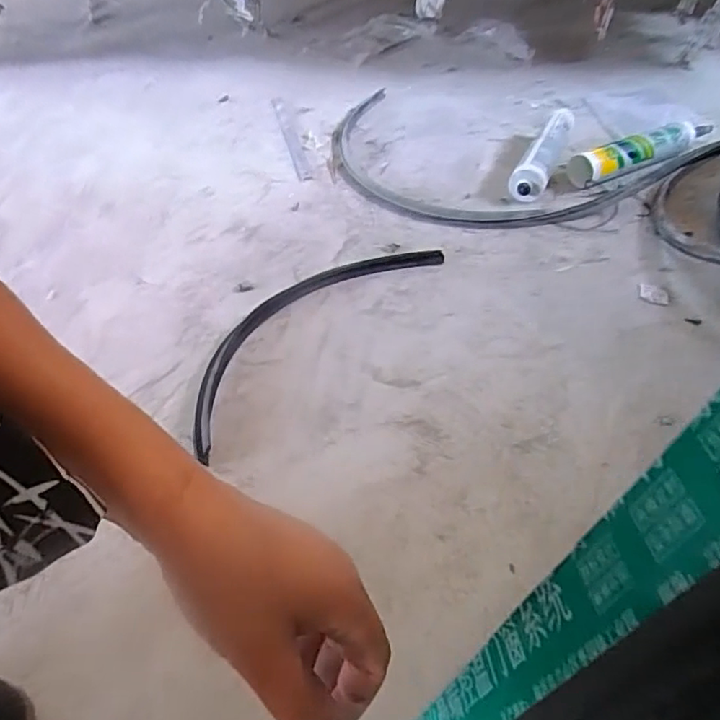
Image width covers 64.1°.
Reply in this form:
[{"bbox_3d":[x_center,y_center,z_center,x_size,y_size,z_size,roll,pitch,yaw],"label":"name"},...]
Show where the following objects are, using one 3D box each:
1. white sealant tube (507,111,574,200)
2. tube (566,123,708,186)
[{"bbox_3d":[0.284,-0.318,0.877,0.049,0.056,0.248,19,49,19],"label":"white sealant tube"},{"bbox_3d":[0.434,-0.312,0.872,0.267,0.046,0.045,-19,48,-17],"label":"tube"}]

